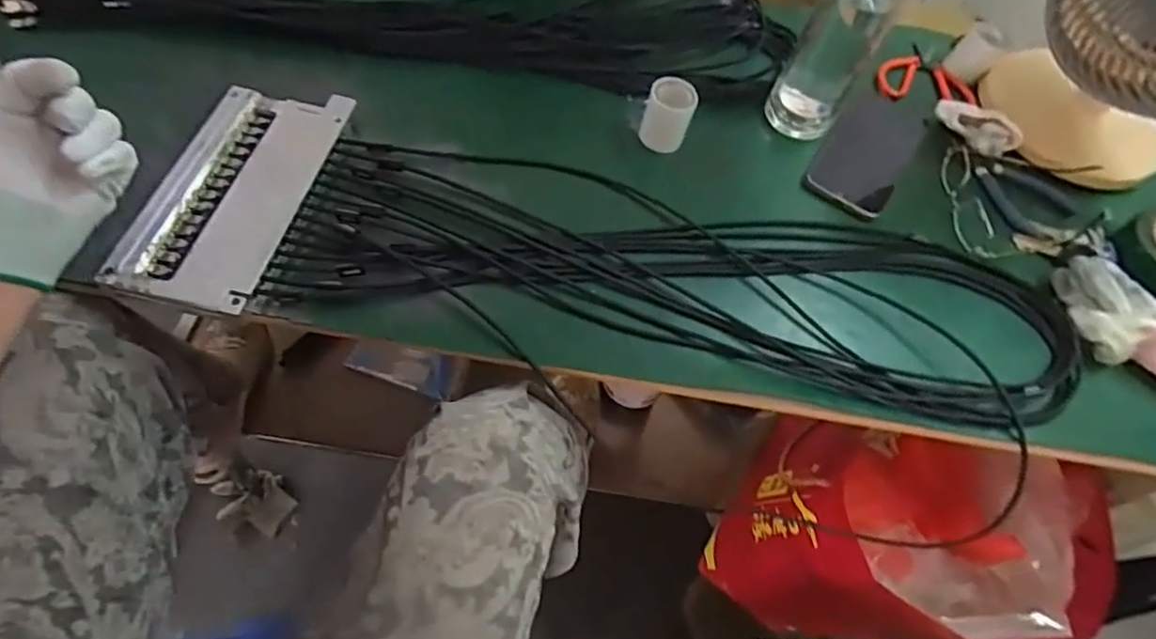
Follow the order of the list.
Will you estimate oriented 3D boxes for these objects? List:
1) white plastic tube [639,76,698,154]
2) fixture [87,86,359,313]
[{"bbox_3d":[0.080,-0.183,0.581,0.044,0.065,0.039,18,60,1],"label":"white plastic tube"},{"bbox_3d":[-0.261,-0.103,0.494,0.099,0.030,0.217,17,59,1],"label":"fixture"}]

